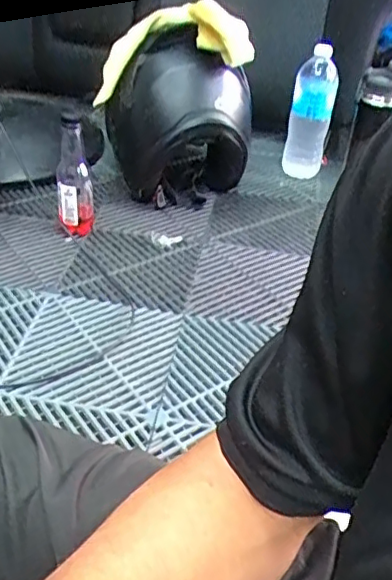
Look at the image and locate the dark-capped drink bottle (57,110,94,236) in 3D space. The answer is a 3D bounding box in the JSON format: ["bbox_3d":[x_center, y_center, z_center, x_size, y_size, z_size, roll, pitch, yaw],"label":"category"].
[{"bbox_3d":[-0.193,-0.184,0.970,0.060,0.188,0.068,-4,38,-13],"label":"dark-capped drink bottle"}]

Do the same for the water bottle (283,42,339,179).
[{"bbox_3d":[0.221,-0.333,1.171,0.076,0.250,0.067,11,37,6],"label":"water bottle"}]

